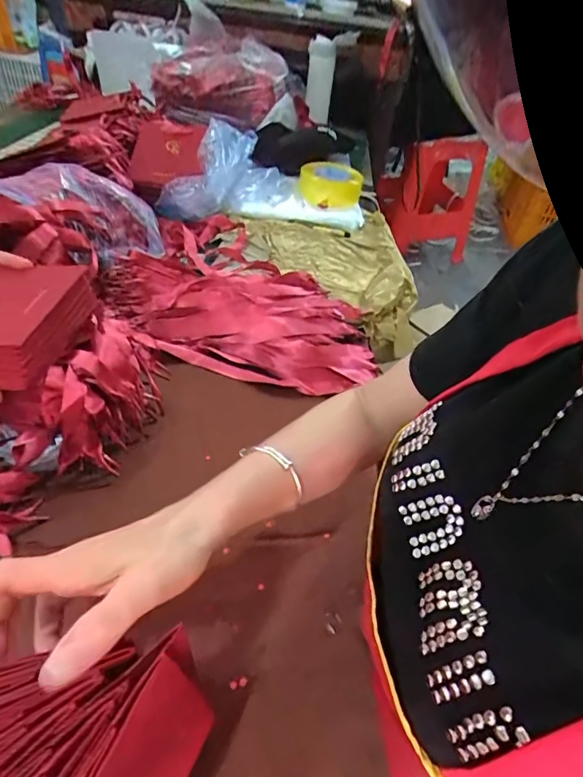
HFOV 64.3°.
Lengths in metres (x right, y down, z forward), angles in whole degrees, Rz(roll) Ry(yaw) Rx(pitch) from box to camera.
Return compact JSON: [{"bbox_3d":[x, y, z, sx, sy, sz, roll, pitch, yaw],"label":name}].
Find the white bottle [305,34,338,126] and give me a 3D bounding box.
[{"bbox_3d":[0.071,-0.770,1.161,0.069,0.195,0.058,6,3,-2],"label":"white bottle"}]

